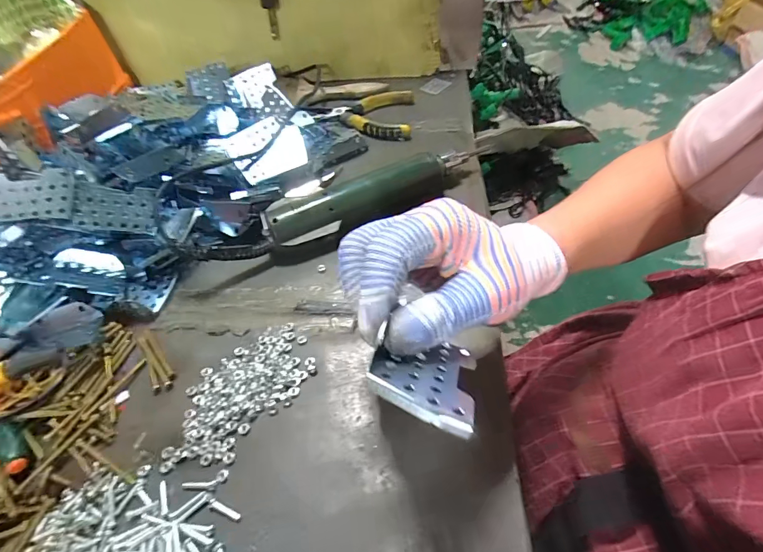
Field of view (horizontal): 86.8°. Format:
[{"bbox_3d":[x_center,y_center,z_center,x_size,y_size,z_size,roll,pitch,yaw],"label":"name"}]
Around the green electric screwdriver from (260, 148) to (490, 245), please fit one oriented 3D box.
[{"bbox_3d":[-0.001,-0.084,0.411,0.233,0.038,0.045,-25,55,-15],"label":"green electric screwdriver"}]

